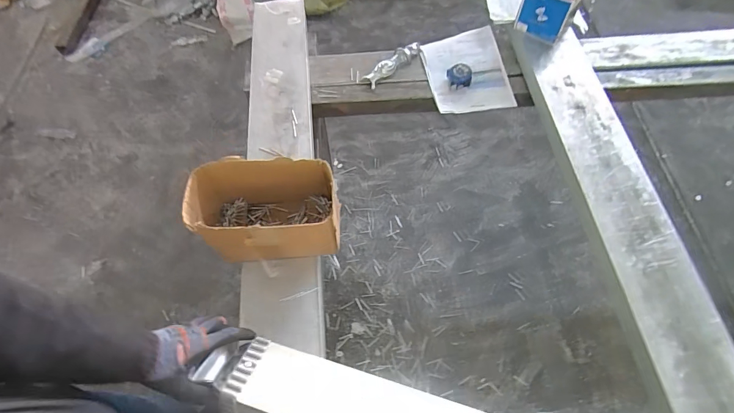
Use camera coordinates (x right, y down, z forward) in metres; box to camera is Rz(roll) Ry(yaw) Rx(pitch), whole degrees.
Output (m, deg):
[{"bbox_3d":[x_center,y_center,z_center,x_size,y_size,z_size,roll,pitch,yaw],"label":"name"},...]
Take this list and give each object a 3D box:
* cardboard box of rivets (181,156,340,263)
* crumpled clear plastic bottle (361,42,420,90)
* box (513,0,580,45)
[{"bbox_3d":[-0.184,0.016,0.747,0.261,0.150,0.153,-2,61,1],"label":"cardboard box of rivets"},{"bbox_3d":[0.074,-0.400,1.109,0.051,0.037,0.198,40,69,21],"label":"crumpled clear plastic bottle"},{"bbox_3d":[0.483,-0.535,1.046,0.133,0.145,0.107,24,65,15],"label":"box"}]

